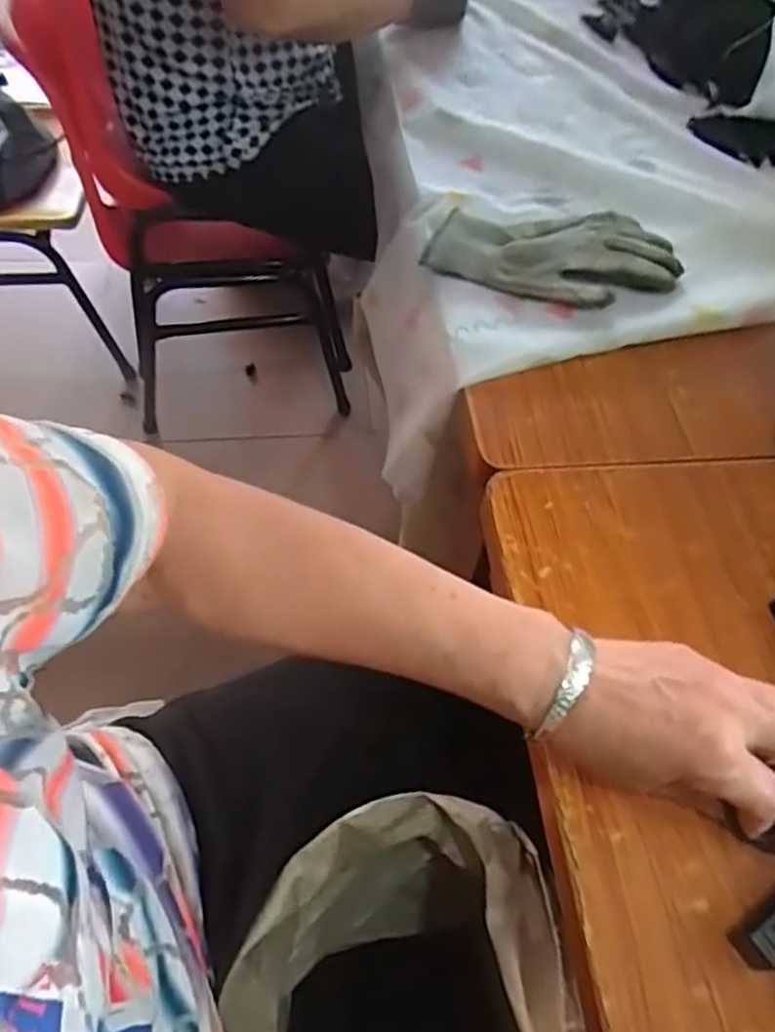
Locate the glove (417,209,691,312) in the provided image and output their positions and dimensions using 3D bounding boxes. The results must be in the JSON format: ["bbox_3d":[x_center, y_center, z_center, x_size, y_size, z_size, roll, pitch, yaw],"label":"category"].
[{"bbox_3d":[0.149,-0.233,0.629,0.206,0.024,0.124,15,58,7],"label":"glove"}]

